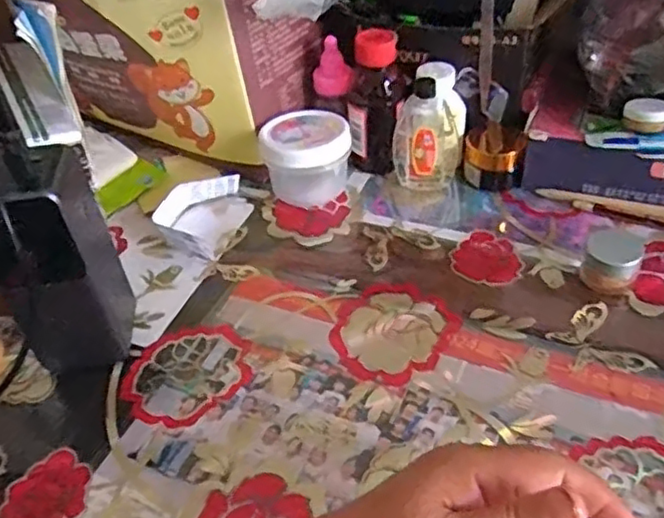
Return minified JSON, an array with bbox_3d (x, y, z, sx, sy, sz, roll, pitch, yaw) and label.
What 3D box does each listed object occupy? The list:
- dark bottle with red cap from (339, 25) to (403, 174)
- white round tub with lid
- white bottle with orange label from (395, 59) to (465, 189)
[{"bbox_3d":[0.031,-0.115,0.499,0.045,0.105,0.040,-1,42,6],"label":"dark bottle with red cap"},{"bbox_3d":[-0.020,-0.076,0.501,0.064,0.052,0.070,-4,42,3],"label":"white round tub with lid"},{"bbox_3d":[0.072,-0.096,0.488,0.050,0.084,0.042,2,43,10],"label":"white bottle with orange label"}]

